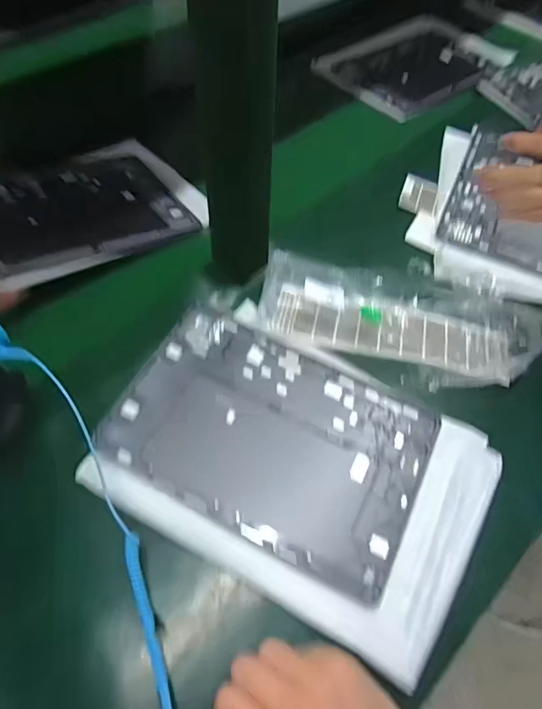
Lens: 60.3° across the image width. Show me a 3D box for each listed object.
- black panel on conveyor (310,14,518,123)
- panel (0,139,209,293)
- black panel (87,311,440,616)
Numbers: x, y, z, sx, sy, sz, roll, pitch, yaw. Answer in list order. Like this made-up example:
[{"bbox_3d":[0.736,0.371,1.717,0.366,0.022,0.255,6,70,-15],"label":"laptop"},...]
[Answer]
[{"bbox_3d":[0.244,-0.497,0.789,0.311,0.010,0.225,-34,65,-22],"label":"black panel on conveyor"},{"bbox_3d":[-0.217,-0.167,0.521,0.275,0.011,0.186,-28,63,-34],"label":"panel"},{"bbox_3d":[0.000,0.068,0.397,0.255,0.012,0.170,24,59,12],"label":"black panel"}]

